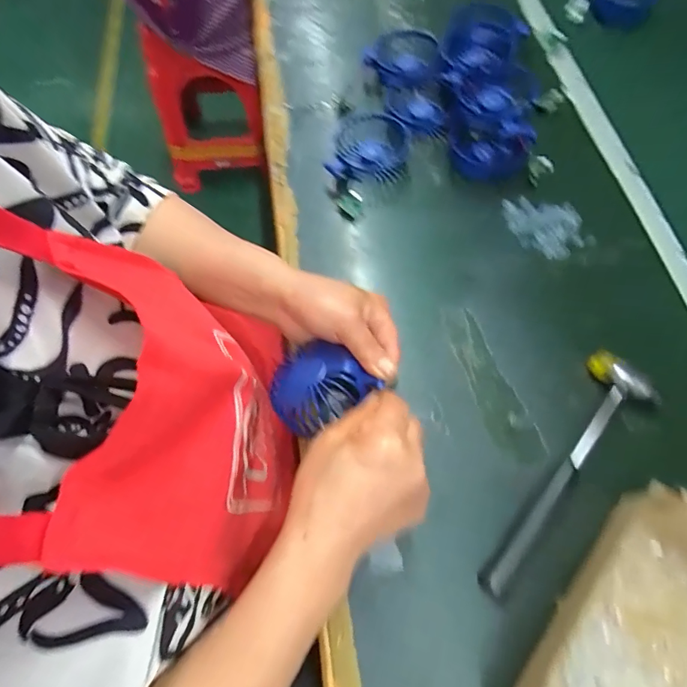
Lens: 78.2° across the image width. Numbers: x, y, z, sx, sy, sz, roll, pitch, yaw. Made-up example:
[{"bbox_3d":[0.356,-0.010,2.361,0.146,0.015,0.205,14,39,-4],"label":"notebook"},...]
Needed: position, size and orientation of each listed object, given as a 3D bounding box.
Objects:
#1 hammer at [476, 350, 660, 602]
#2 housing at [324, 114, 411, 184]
[{"bbox_3d":[0.192,0.108,0.357,0.058,0.026,0.235,36,70,15],"label":"hammer"},{"bbox_3d":[0.032,-0.232,0.510,0.085,0.031,0.094,14,66,6],"label":"housing"}]

